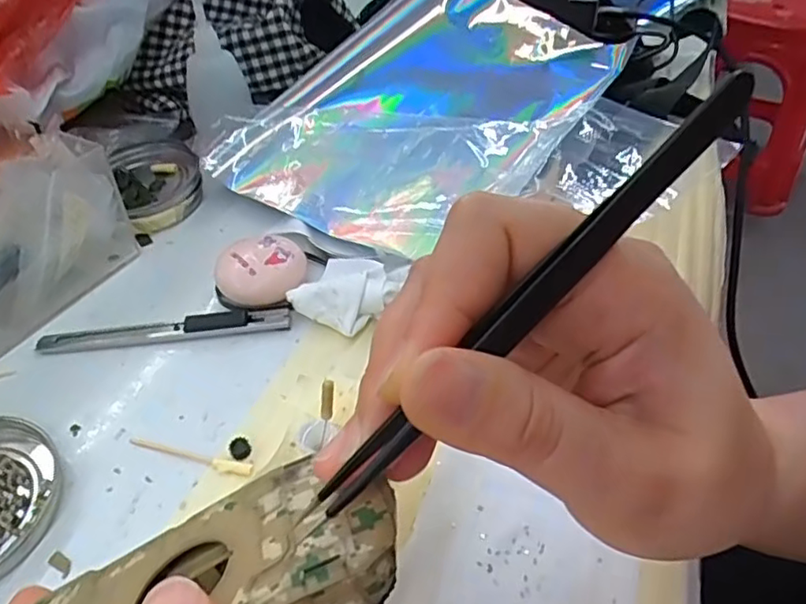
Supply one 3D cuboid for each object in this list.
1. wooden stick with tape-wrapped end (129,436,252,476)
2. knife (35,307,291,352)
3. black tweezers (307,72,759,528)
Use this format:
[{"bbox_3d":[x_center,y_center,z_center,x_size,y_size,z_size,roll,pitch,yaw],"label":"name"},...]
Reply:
[{"bbox_3d":[-0.094,0.067,0.268,0.059,0.004,0.006,11,46,12],"label":"wooden stick with tape-wrapped end"},{"bbox_3d":[-0.123,0.015,0.317,0.126,0.008,0.015,-6,45,-6],"label":"knife"},{"bbox_3d":[0.027,0.000,0.127,0.122,0.011,0.004,-47,53,4],"label":"black tweezers"}]

